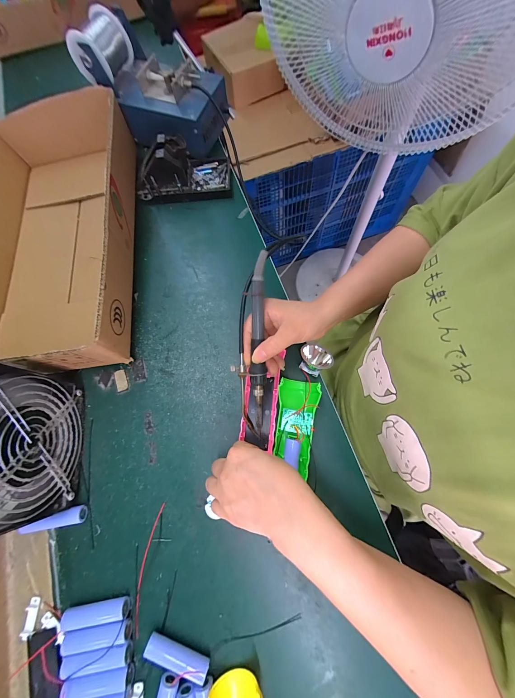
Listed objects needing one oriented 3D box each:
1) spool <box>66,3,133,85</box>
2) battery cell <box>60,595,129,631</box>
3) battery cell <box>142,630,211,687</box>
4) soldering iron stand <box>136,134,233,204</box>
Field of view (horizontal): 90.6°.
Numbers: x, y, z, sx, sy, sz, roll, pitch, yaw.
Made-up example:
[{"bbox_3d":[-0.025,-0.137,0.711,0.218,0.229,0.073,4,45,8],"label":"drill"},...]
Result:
[{"bbox_3d":[-0.240,-0.463,0.390,0.070,0.058,0.073,20,75,7],"label":"spool"},{"bbox_3d":[-0.173,0.281,0.274,0.069,0.013,0.018,-9,73,-1],"label":"battery cell"},{"bbox_3d":[-0.081,0.311,0.258,0.065,0.020,0.016,19,75,7],"label":"battery cell"},{"bbox_3d":[-0.126,-0.302,0.418,0.156,0.071,0.083,-3,73,1],"label":"soldering iron stand"}]

